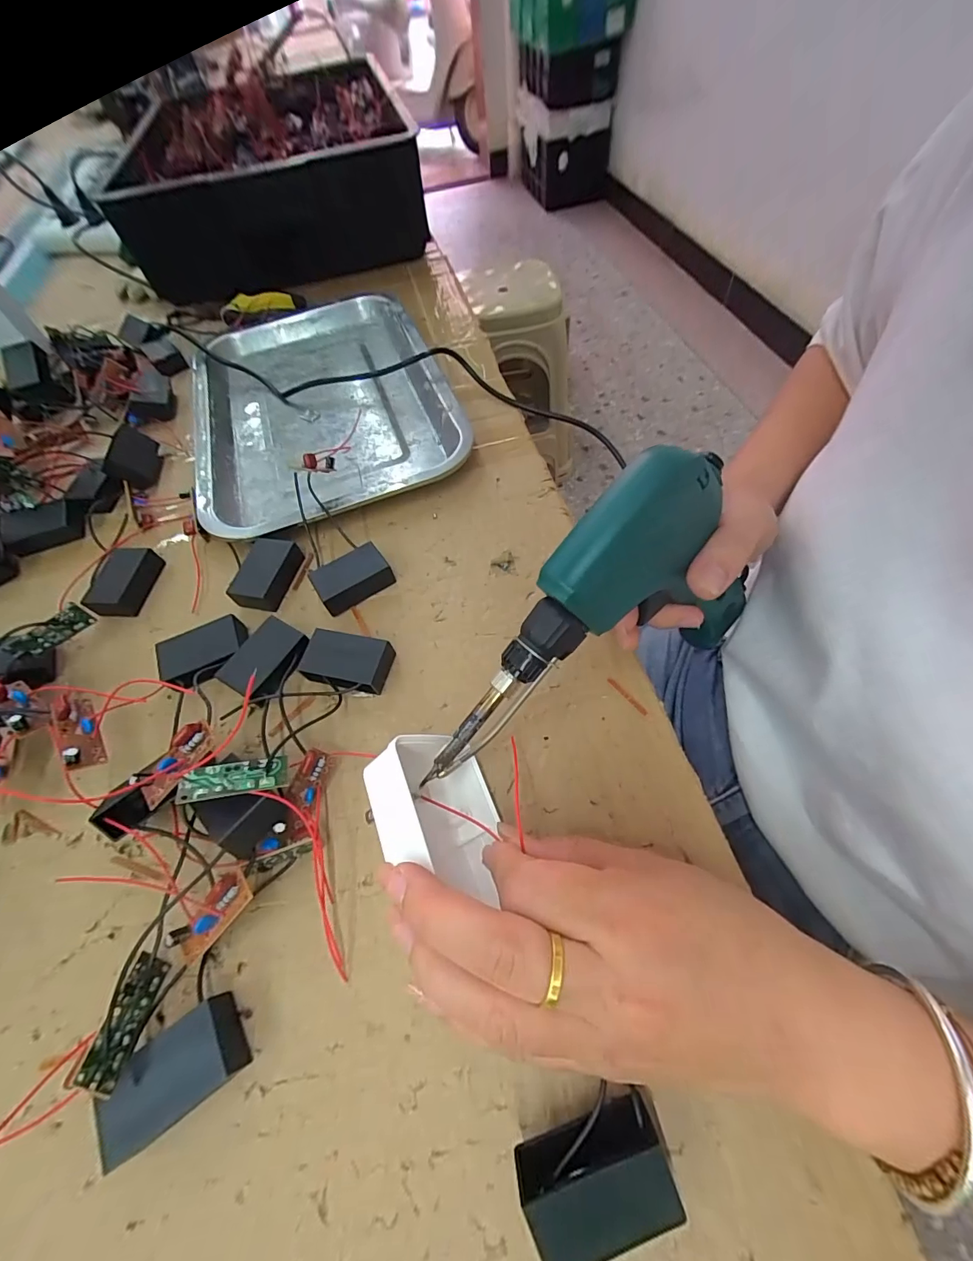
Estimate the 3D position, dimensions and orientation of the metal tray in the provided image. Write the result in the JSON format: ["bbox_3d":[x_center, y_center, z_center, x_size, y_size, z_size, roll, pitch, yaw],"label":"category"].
[{"bbox_3d":[-0.149,-0.205,0.391,0.208,0.023,0.300,-20,60,-6],"label":"metal tray"}]

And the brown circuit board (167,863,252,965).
[{"bbox_3d":[-0.119,0.123,0.192,0.016,0.009,0.041,41,93,24],"label":"brown circuit board"}]

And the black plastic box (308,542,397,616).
[{"bbox_3d":[-0.088,-0.034,0.293,0.046,0.018,0.032,-33,62,-13],"label":"black plastic box"}]

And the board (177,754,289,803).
[{"bbox_3d":[-0.116,0.068,0.205,0.044,0.004,0.016,-4,56,-21],"label":"board"}]

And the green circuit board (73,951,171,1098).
[{"bbox_3d":[-0.144,0.156,0.180,0.004,0.015,0.043,-34,25,10],"label":"green circuit board"}]

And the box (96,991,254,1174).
[{"bbox_3d":[-0.123,0.175,0.178,0.046,0.017,0.029,-33,62,-13],"label":"box"}]

